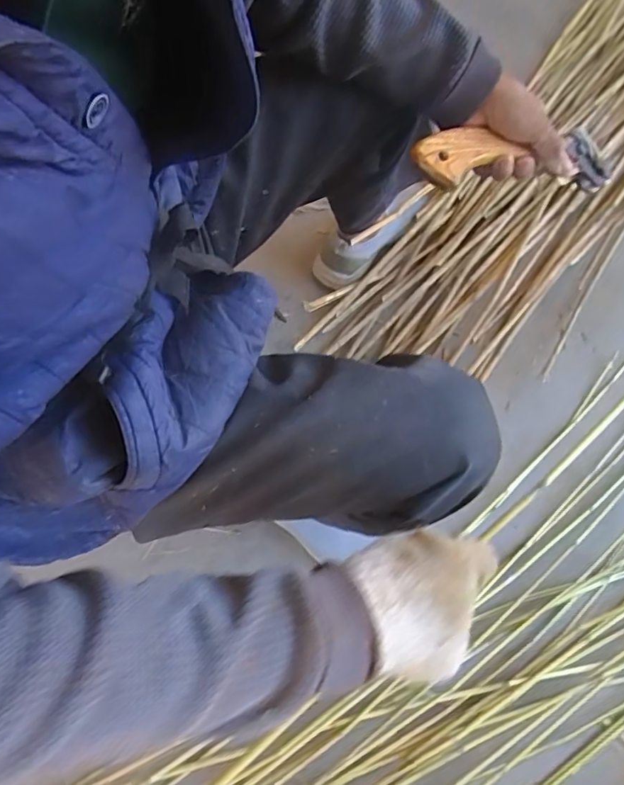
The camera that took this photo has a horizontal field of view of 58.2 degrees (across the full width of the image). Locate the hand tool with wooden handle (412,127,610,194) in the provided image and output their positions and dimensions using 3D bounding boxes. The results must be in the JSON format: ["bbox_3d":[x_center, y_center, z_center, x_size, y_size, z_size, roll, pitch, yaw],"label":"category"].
[{"bbox_3d":[0.195,-0.225,0.546,0.215,0.031,0.058,-8,70,-23],"label":"hand tool with wooden handle"}]

